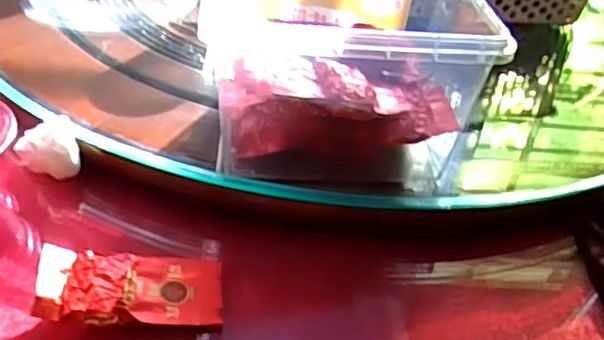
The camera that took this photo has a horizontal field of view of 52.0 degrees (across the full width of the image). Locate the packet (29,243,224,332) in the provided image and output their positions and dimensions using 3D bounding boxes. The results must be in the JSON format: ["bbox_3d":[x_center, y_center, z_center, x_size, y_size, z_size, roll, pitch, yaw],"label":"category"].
[{"bbox_3d":[-0.109,0.076,0.401,0.112,0.028,0.057,1,39,-8],"label":"packet"}]

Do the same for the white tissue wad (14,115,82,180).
[{"bbox_3d":[-0.196,-0.016,0.478,0.043,0.039,0.037,-13,42,-23],"label":"white tissue wad"}]

